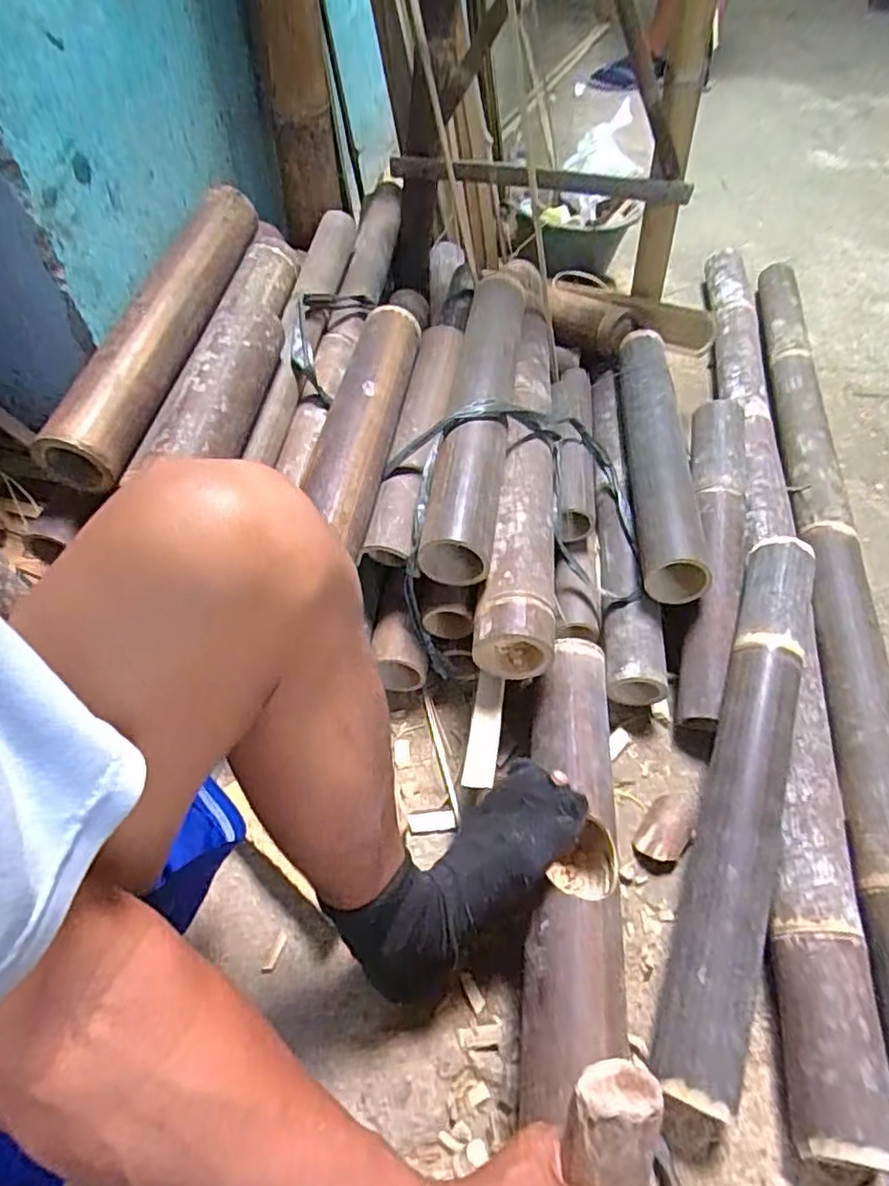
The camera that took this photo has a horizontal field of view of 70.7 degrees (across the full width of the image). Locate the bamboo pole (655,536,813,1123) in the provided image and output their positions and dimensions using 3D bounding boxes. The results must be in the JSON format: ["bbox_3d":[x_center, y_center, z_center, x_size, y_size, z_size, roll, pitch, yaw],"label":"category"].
[{"bbox_3d":[0.287,0.169,0.593,0.069,0.085,0.537,17,55,14],"label":"bamboo pole"}]

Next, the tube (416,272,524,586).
[{"bbox_3d":[0.046,-0.242,0.782,0.079,0.088,0.509,7,52,6],"label":"tube"}]

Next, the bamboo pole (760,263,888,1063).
[{"bbox_3d":[0.488,-0.053,0.796,0.085,0.058,1.261,9,52,7],"label":"bamboo pole"}]

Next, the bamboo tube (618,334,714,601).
[{"bbox_3d":[0.290,-0.203,0.861,0.073,0.074,0.506,5,50,5],"label":"bamboo tube"}]

